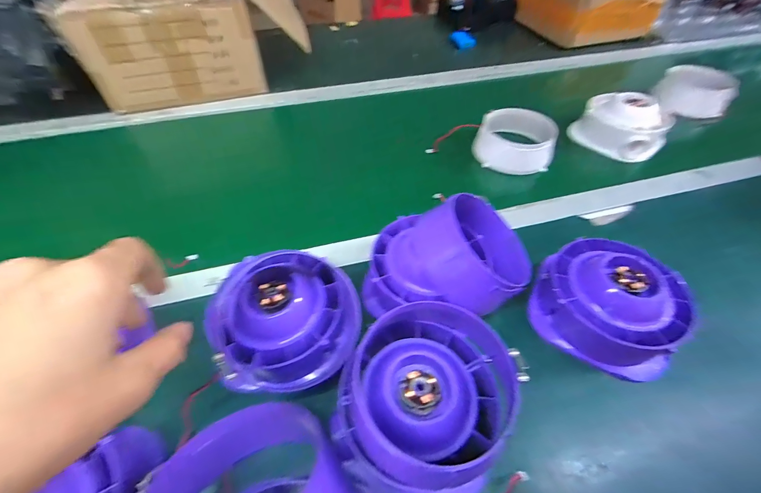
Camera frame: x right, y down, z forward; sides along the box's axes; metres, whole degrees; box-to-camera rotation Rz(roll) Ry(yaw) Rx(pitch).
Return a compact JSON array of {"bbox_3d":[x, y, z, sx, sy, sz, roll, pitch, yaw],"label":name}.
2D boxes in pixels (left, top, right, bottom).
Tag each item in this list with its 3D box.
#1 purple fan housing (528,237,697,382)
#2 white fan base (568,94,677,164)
[{"bbox_3d":[0.238,0.055,0.341,0.128,0.074,0.118,37,60,26],"label":"purple fan housing"},{"bbox_3d":[0.424,-0.216,0.573,0.138,0.087,0.115,35,60,25],"label":"white fan base"}]

